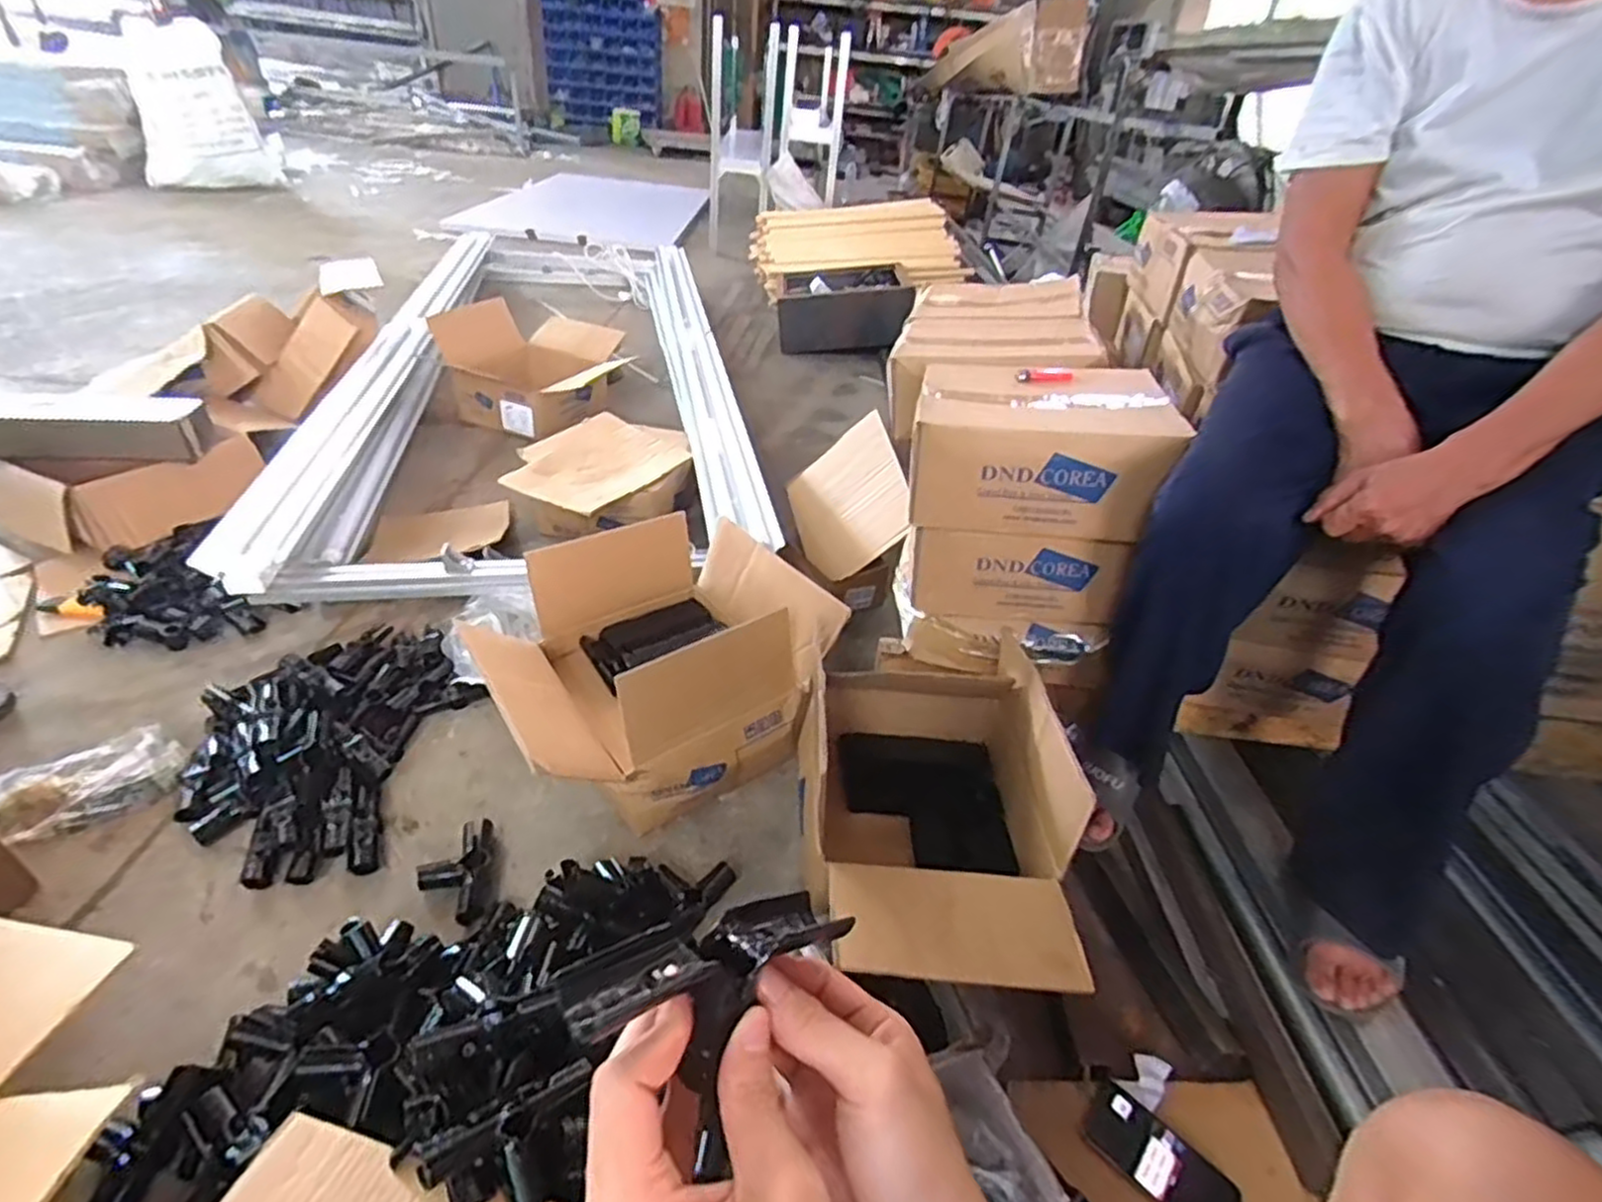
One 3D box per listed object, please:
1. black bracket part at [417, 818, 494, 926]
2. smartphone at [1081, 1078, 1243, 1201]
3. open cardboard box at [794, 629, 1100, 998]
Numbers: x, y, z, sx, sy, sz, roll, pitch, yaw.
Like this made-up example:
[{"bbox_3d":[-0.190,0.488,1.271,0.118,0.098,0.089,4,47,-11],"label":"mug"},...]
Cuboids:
[{"bbox_3d":[-0.428,0.338,0.919,0.086,0.033,0.142,0,36,-10],"label":"black bracket part"},{"bbox_3d":[0.355,0.553,0.725,0.146,0.013,0.074,30,41,29],"label":"smartphone"},{"bbox_3d":[0.155,0.248,0.916,0.291,0.245,0.484,4,35,-5],"label":"open cardboard box"}]

